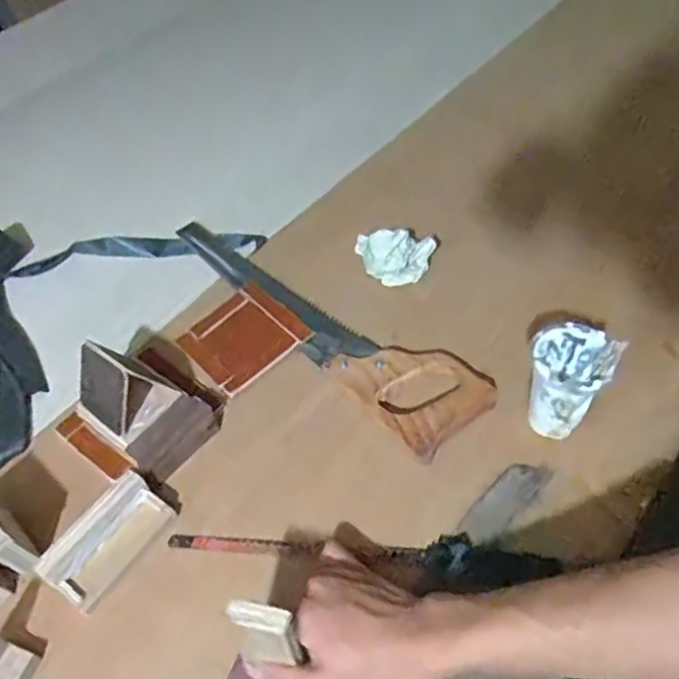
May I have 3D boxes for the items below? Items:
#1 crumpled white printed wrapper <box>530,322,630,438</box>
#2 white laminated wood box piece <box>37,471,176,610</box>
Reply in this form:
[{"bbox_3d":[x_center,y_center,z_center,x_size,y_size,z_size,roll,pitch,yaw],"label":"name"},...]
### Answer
[{"bbox_3d":[0.196,0.035,0.566,0.064,0.100,0.060,-3,51,3],"label":"crumpled white printed wrapper"},{"bbox_3d":[-0.192,0.165,0.539,0.049,0.030,0.102,28,59,24],"label":"white laminated wood box piece"}]

